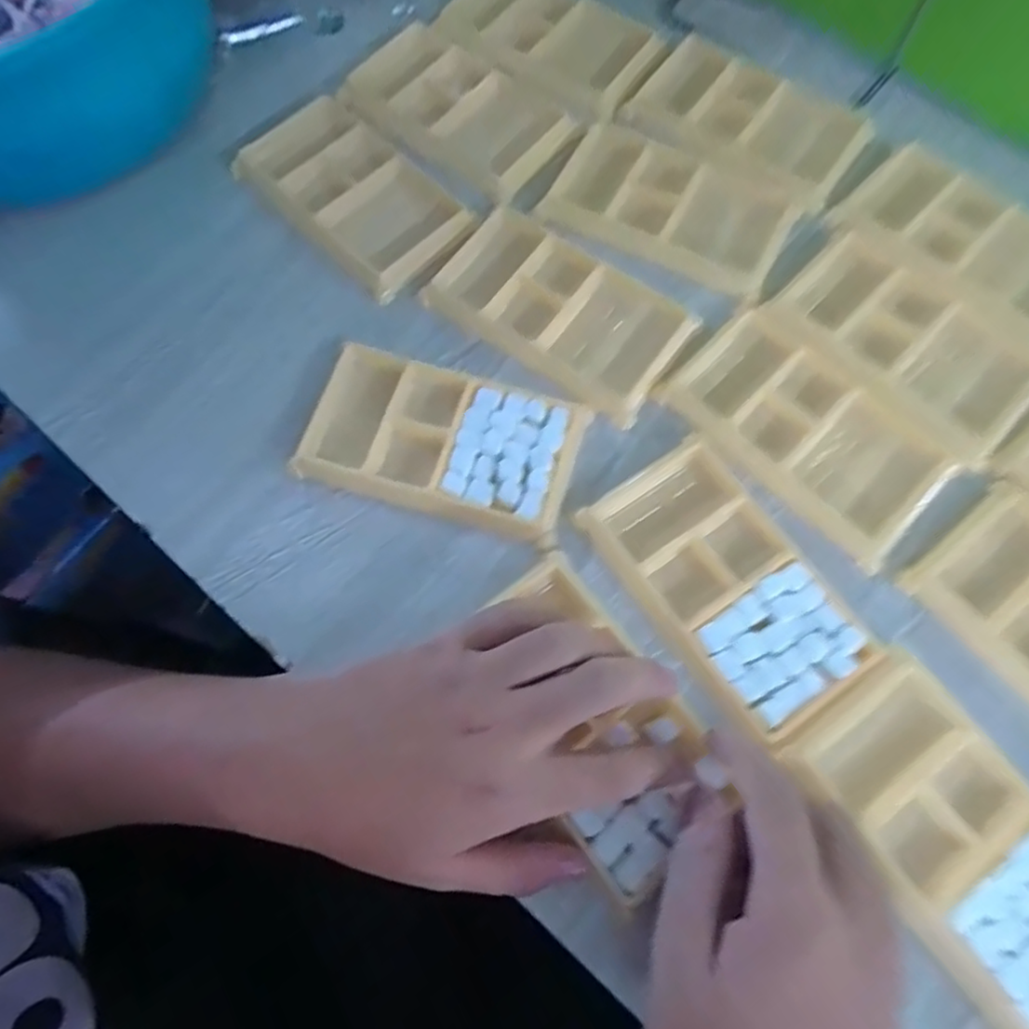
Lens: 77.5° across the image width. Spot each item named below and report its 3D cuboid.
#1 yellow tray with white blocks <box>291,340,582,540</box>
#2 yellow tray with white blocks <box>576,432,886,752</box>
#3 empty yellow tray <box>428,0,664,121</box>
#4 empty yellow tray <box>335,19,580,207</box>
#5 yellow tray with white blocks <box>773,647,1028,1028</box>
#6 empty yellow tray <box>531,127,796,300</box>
[{"bbox_3d":[-0.035,-0.037,0.319,0.129,0.012,0.068,16,72,6],"label":"yellow tray with white blocks"},{"bbox_3d":[0.097,0.030,0.296,0.073,0.011,0.129,-34,74,-10],"label":"yellow tray with white blocks"},{"bbox_3d":[0.020,-0.297,0.396,0.123,0.014,0.082,31,75,11],"label":"empty yellow tray"},{"bbox_3d":[-0.032,-0.238,0.376,0.122,0.012,0.075,35,76,12],"label":"empty yellow tray"},{"bbox_3d":[0.178,0.131,0.255,0.073,0.012,0.131,-36,74,-10],"label":"yellow tray with white blocks"},{"bbox_3d":[0.089,-0.175,0.363,0.129,0.009,0.073,28,74,10],"label":"empty yellow tray"}]

